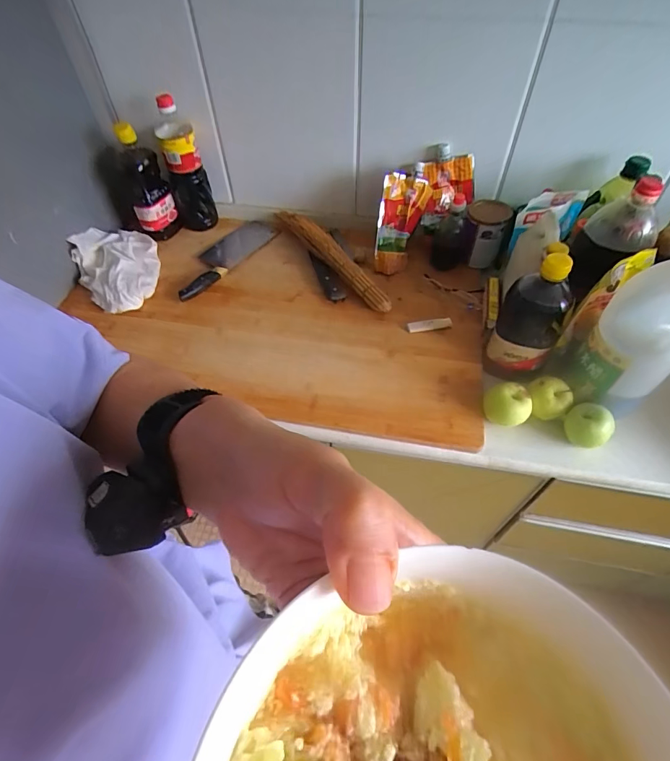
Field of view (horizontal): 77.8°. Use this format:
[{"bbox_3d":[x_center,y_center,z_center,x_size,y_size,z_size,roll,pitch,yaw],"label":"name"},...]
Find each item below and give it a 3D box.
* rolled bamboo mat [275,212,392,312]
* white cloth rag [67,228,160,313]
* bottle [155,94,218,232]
[{"bbox_3d":[-0.013,-0.283,0.921,0.059,0.057,0.402,-33,58,-22],"label":"rolled bamboo mat"},{"bbox_3d":[-0.446,-0.241,0.854,0.152,0.075,0.213,-21,54,-14],"label":"white cloth rag"},{"bbox_3d":[-0.332,-0.473,0.928,0.089,0.271,0.076,-15,53,-10],"label":"bottle"}]

